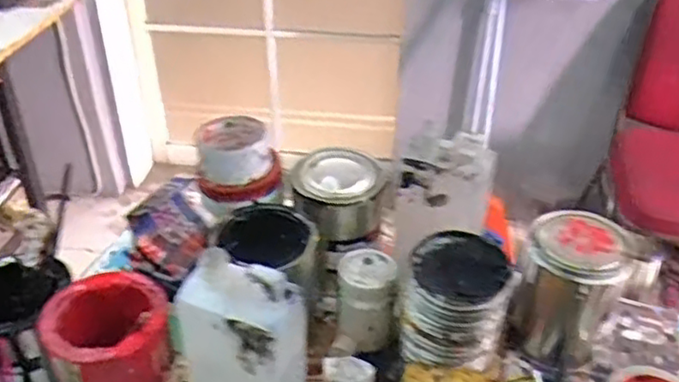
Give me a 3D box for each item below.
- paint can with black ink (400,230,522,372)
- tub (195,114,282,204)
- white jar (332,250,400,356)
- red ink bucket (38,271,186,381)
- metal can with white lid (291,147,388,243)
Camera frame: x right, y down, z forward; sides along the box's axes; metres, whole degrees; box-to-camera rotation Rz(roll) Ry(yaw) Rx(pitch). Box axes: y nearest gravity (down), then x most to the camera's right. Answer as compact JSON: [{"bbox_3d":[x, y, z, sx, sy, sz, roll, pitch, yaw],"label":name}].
[{"bbox_3d":[0.122,0.119,0.718,0.108,0.111,0.100,10,35,15],"label":"paint can with black ink"},{"bbox_3d":[-0.116,-0.038,0.798,0.097,0.052,0.101,-6,35,-8],"label":"tub"},{"bbox_3d":[0.030,0.122,0.753,0.064,0.084,0.079,5,34,8],"label":"white jar"},{"bbox_3d":[-0.213,0.170,0.663,0.106,0.146,0.109,0,34,0],"label":"red ink bucket"},{"bbox_3d":[-0.001,0.005,0.812,0.108,0.070,0.106,1,34,2],"label":"metal can with white lid"}]

